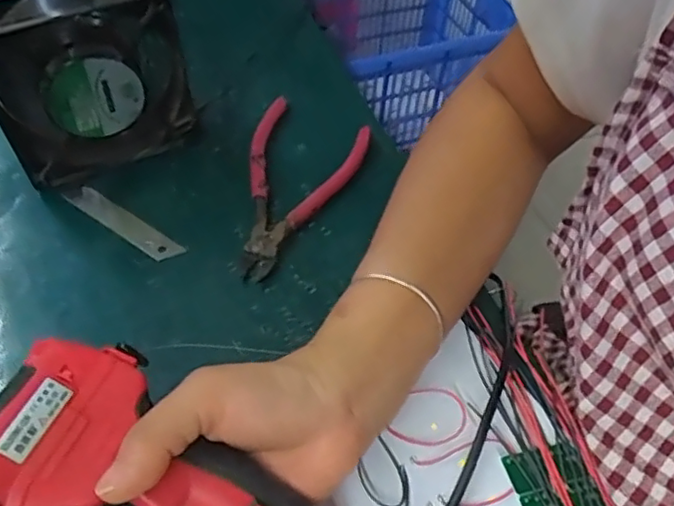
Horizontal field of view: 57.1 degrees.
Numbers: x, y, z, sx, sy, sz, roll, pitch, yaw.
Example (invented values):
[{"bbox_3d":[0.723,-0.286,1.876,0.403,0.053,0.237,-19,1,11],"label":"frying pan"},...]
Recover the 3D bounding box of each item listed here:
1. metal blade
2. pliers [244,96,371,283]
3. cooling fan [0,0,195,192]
[{"bbox_3d":[-0.146,-0.020,0.423,0.097,0.006,0.020,31,59,23],"label":"metal blade"},{"bbox_3d":[-0.037,-0.046,0.433,0.081,0.020,0.151,19,55,13],"label":"pliers"},{"bbox_3d":[-0.167,-0.115,0.417,0.122,0.128,0.047,-20,55,-15],"label":"cooling fan"}]

